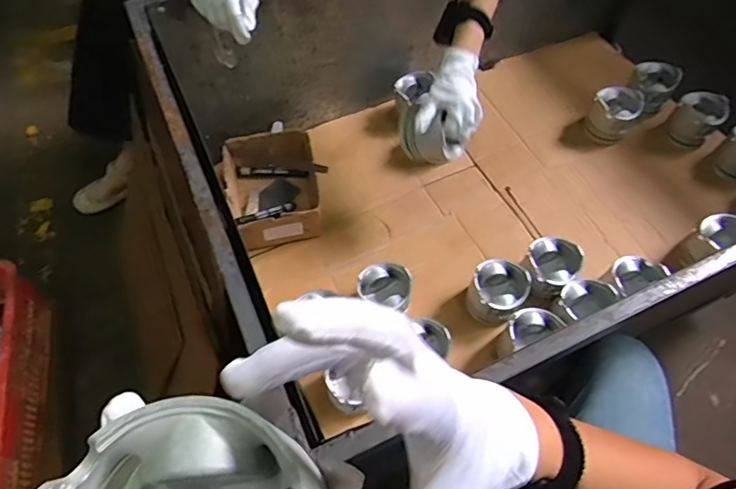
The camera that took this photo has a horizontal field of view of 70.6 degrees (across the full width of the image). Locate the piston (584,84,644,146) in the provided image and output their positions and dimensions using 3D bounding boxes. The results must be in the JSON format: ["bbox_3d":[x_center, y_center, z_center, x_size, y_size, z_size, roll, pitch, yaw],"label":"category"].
[{"bbox_3d":[0.521,-0.278,1.104,0.088,0.084,0.089,0,60,0],"label":"piston"}]

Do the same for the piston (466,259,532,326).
[{"bbox_3d":[0.222,0.084,0.902,0.091,0.103,0.092,0,60,0],"label":"piston"}]

